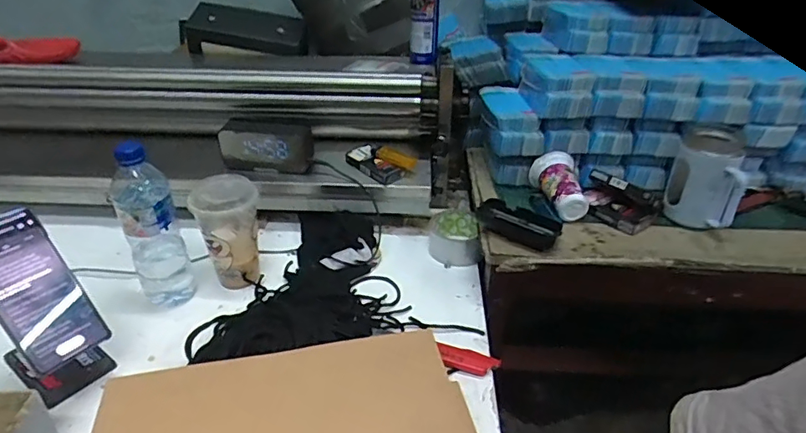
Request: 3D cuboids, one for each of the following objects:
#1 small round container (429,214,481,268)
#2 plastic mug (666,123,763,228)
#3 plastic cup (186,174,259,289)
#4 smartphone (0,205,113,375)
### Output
[{"bbox_3d":[0.082,0.035,0.802,0.080,0.044,0.087,3,33,3],"label":"small round container"},{"bbox_3d":[0.436,-0.061,0.723,0.099,0.116,0.106,17,36,24],"label":"plastic mug"},{"bbox_3d":[-0.242,0.018,0.718,0.081,0.145,0.094,-8,34,-14],"label":"plastic cup"},{"bbox_3d":[-0.382,0.075,0.527,0.015,0.166,0.074,-24,10,45],"label":"smartphone"}]

